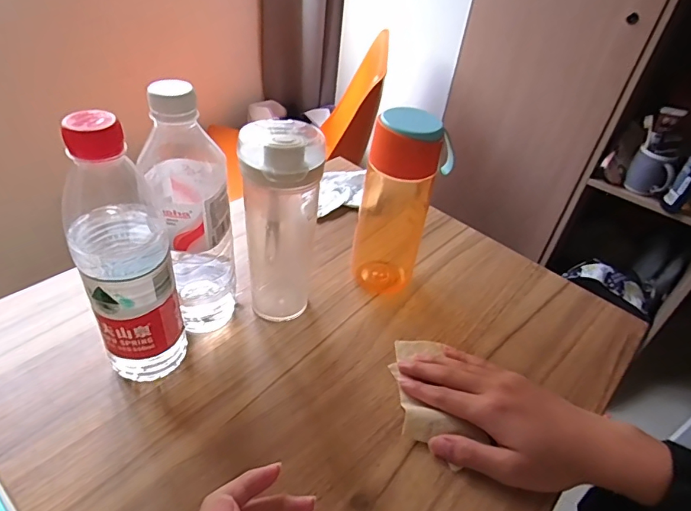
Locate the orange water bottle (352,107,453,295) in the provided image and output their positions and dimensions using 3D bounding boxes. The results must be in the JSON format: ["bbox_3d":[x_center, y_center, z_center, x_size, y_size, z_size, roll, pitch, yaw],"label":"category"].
[{"bbox_3d":[0.055,-0.049,0.471,0.077,0.194,0.060,10,40,3],"label":"orange water bottle"}]

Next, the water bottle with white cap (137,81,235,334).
[{"bbox_3d":[-0.128,-0.029,0.387,0.060,0.227,0.069,-6,42,-16],"label":"water bottle with white cap"}]

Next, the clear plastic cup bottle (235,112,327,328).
[{"bbox_3d":[-0.057,-0.023,0.420,0.063,0.194,0.069,4,40,-5],"label":"clear plastic cup bottle"}]

